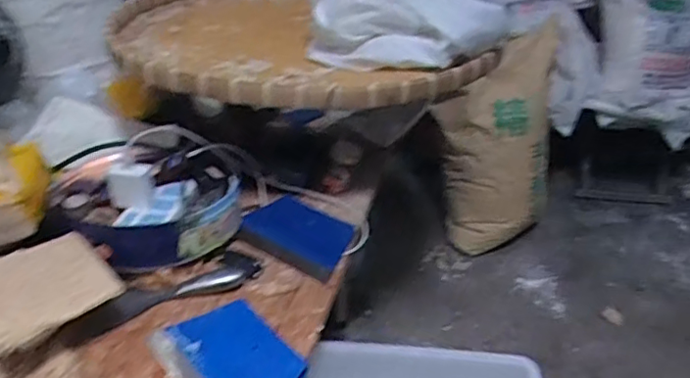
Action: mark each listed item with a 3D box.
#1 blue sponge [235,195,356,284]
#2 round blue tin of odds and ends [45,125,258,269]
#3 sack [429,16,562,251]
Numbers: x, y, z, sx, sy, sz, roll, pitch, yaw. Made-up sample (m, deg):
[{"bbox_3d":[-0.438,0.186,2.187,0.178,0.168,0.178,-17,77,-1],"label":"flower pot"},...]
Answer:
[{"bbox_3d":[-0.071,0.060,0.889,0.163,0.019,0.127,19,35,23],"label":"blue sponge"},{"bbox_3d":[-0.291,0.005,0.875,0.289,0.106,0.275,-5,33,-12],"label":"round blue tin of odds and ends"},{"bbox_3d":[0.429,-0.119,1.676,0.303,0.602,0.214,-11,34,-21],"label":"sack"}]

